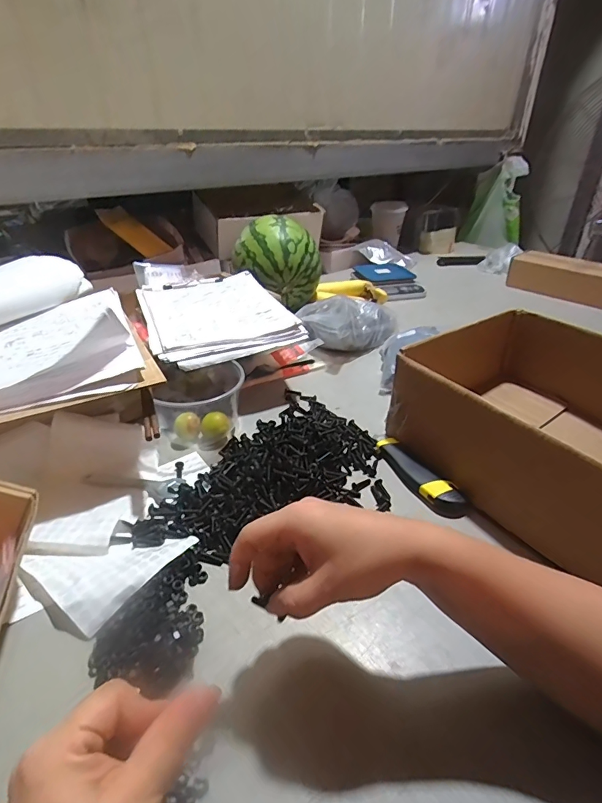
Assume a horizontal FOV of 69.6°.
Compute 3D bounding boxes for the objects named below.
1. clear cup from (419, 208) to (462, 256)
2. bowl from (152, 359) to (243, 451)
[{"bbox_3d":[0.485,-0.607,1.531,0.125,0.146,0.125,9,34,13],"label":"clear cup"},{"bbox_3d":[-0.138,0.004,0.605,0.114,0.093,0.107,1,33,0],"label":"bowl"}]

